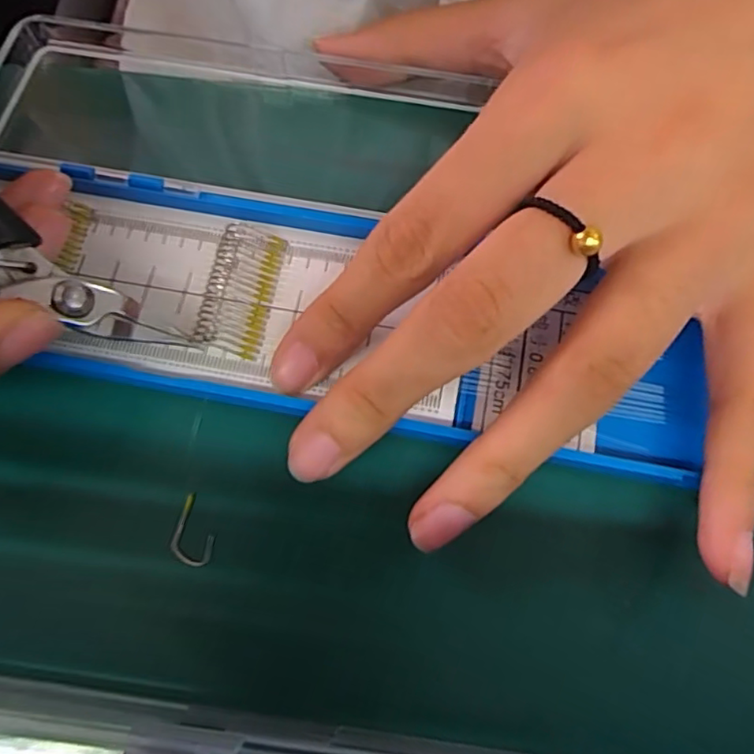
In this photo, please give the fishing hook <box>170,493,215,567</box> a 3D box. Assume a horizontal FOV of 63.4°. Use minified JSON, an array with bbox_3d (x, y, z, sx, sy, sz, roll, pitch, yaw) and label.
[{"bbox_3d":[-0.043,0.036,0.143,0.010,0.004,0.016,13,70,5],"label":"fishing hook"}]

